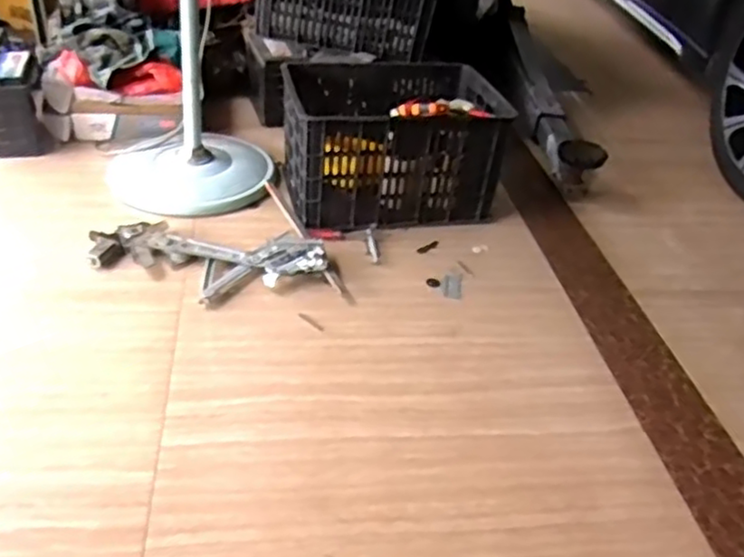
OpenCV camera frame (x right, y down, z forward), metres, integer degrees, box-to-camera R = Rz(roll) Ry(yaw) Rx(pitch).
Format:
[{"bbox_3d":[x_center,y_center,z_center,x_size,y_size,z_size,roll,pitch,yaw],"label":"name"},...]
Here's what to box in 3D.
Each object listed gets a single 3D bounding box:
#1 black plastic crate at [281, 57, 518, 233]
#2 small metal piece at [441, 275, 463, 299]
[{"bbox_3d":[0.036,-0.348,1.668,0.486,0.285,0.378,-5,38,-14],"label":"black plastic crate"},{"bbox_3d":[0.172,0.016,1.452,0.044,0.005,0.089,9,37,4],"label":"small metal piece"}]

